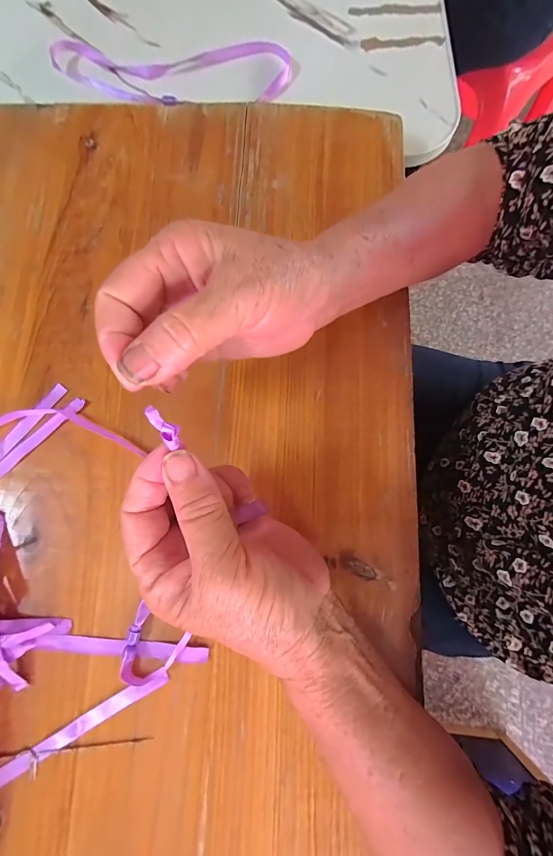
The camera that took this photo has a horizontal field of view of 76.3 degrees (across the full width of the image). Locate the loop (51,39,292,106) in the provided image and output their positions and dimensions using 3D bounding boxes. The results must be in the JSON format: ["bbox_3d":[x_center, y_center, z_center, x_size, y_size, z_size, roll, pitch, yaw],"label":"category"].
[{"bbox_3d":[-0.111,-0.376,0.374,0.247,0.019,0.067,5,79,2],"label":"loop"}]

